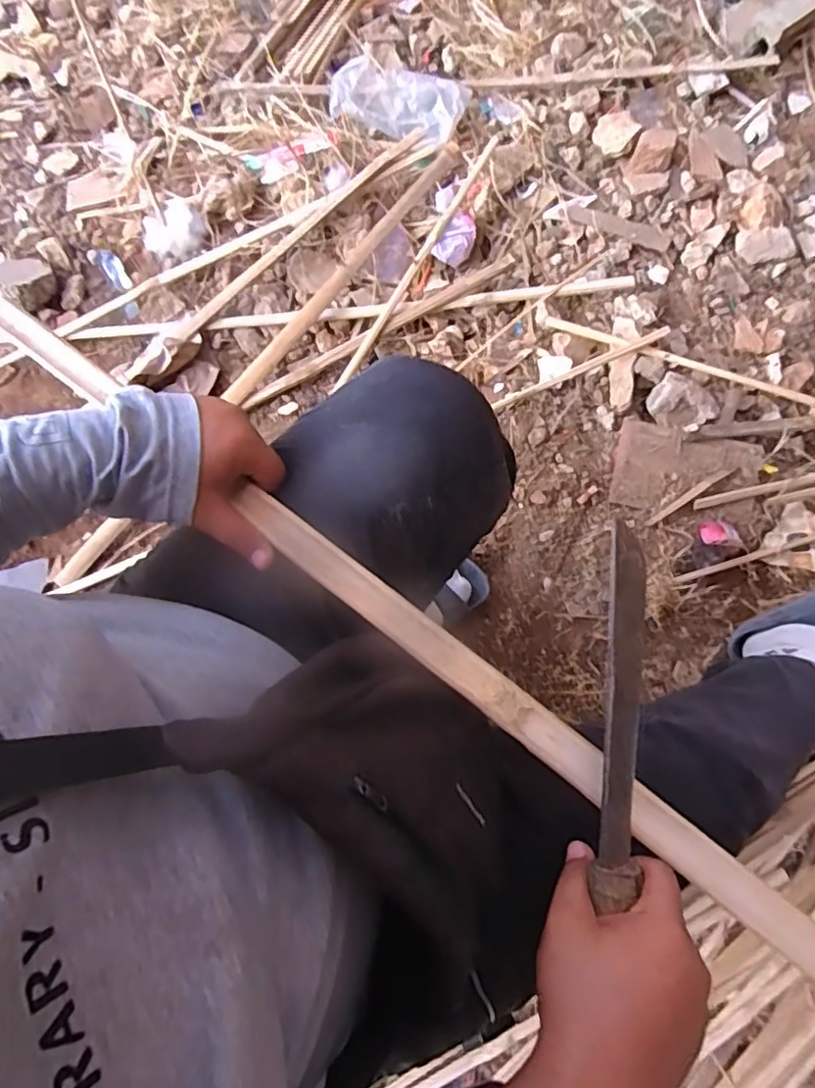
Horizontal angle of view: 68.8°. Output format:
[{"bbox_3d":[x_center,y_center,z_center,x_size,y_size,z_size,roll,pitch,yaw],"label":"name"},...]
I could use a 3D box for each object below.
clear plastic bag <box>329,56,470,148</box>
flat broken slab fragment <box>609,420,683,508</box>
[{"bbox_3d":[-0.014,-0.703,0.936,0.201,0.053,0.118,21,79,6],"label":"clear plastic bag"},{"bbox_3d":[0.337,-0.110,0.839,0.085,0.010,0.121,13,78,4],"label":"flat broken slab fragment"}]

